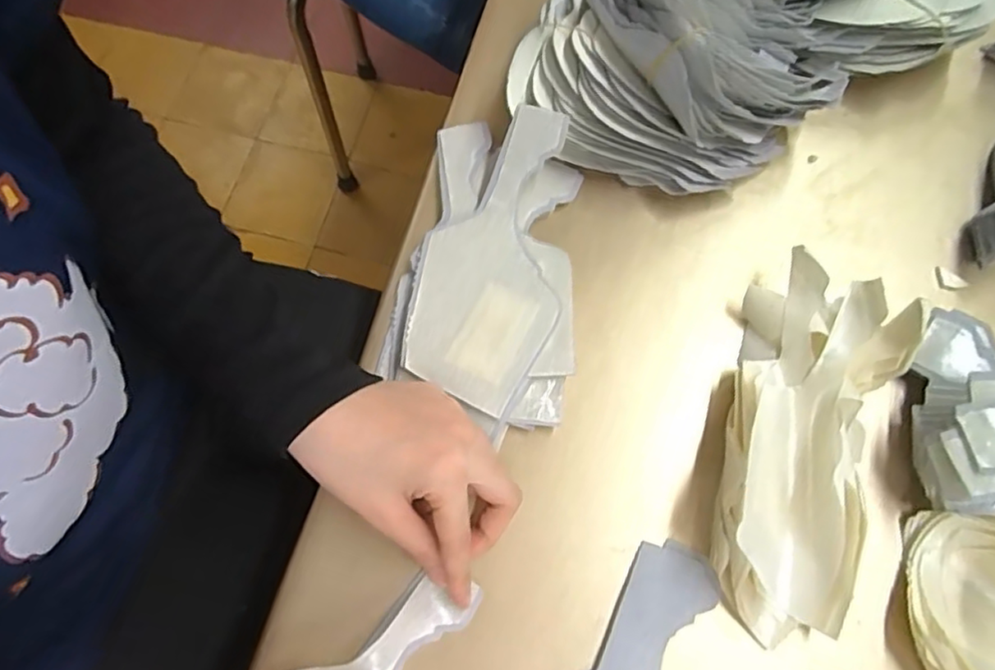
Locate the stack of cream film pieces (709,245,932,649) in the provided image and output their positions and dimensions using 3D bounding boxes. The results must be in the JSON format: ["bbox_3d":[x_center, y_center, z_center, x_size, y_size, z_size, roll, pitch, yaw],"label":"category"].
[{"bbox_3d":[0.171,0.058,0.336,0.093,0.052,0.199,16,73,5],"label":"stack of cream film pieces"}]

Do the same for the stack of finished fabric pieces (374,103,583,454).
[{"bbox_3d":[-0.002,-0.043,0.376,0.104,0.038,0.198,8,72,3],"label":"stack of finished fabric pieces"}]

